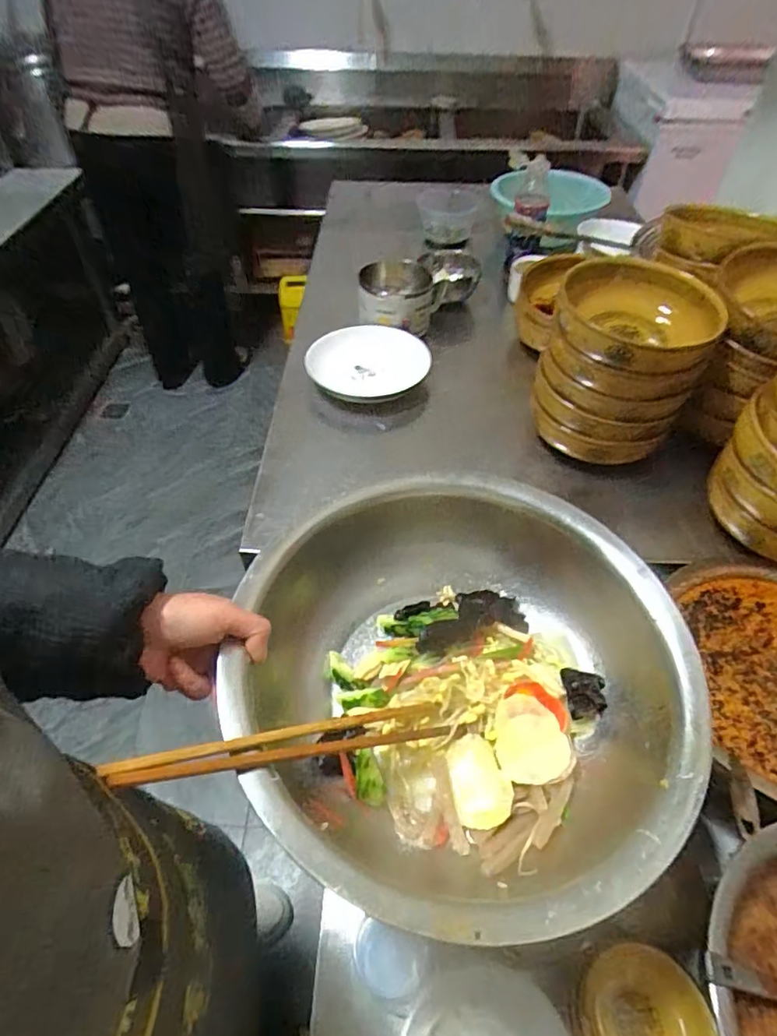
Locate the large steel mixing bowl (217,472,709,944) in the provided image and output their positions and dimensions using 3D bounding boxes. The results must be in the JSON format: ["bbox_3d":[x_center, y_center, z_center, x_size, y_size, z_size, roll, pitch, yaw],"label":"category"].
[{"bbox_3d":[0.057,0.133,0.455,0.314,0.126,0.335,0,49,0],"label":"large steel mixing bowl"}]

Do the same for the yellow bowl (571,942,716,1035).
[{"bbox_3d":[0.209,0.421,0.462,0.093,0.062,0.099,-7,49,-7],"label":"yellow bowl"}]

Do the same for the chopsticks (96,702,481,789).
[{"bbox_3d":[-0.047,0.151,0.379,0.264,0.012,0.027,6,42,-35],"label":"chopsticks"}]

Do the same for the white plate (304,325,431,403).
[{"bbox_3d":[-0.034,-0.255,0.922,0.192,0.044,0.192,0,49,0],"label":"white plate"}]

